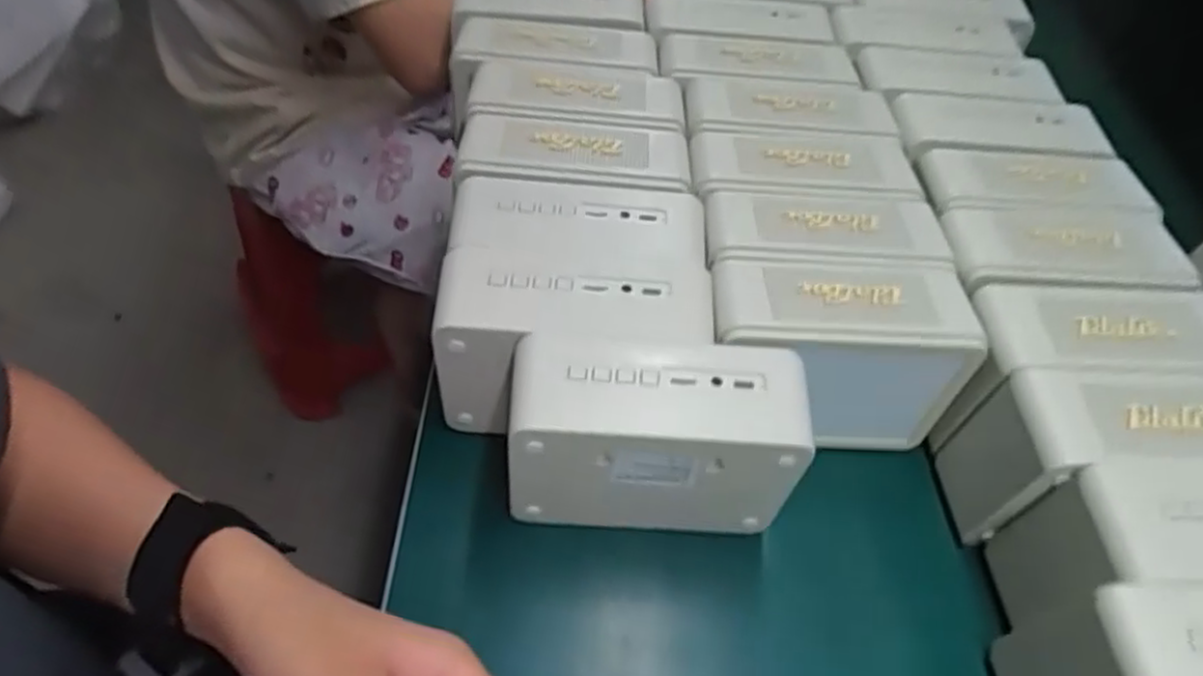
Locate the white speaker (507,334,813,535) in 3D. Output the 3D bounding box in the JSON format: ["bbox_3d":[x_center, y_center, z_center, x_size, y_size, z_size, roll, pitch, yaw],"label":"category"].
[{"bbox_3d":[0.025,0.051,0.380,0.136,0.104,0.051,5,52,-4],"label":"white speaker"}]

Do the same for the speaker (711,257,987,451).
[{"bbox_3d":[0.125,0.011,0.426,0.137,0.100,0.062,3,52,-6],"label":"speaker"}]

